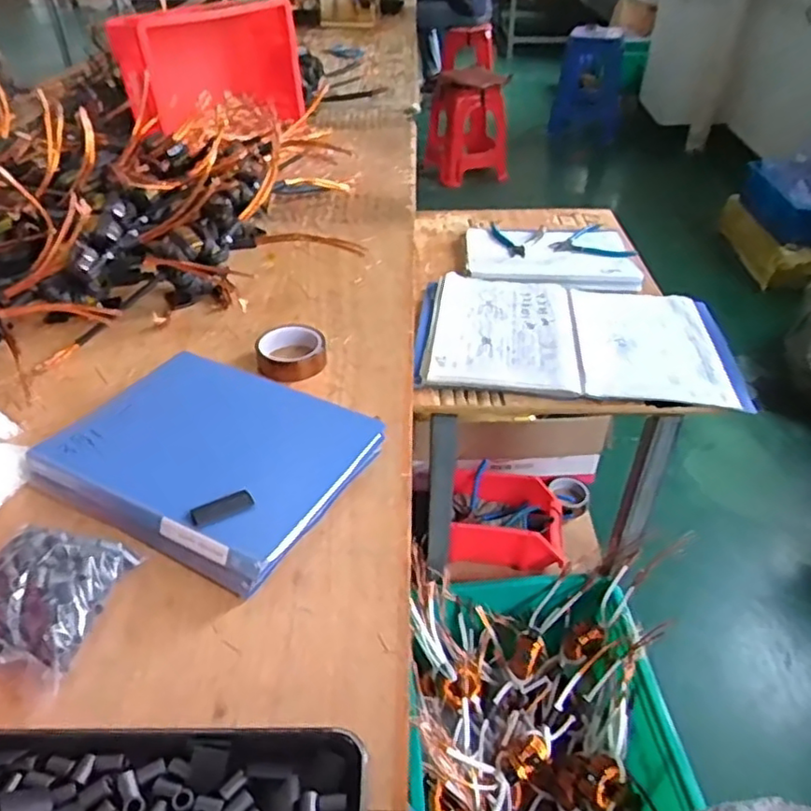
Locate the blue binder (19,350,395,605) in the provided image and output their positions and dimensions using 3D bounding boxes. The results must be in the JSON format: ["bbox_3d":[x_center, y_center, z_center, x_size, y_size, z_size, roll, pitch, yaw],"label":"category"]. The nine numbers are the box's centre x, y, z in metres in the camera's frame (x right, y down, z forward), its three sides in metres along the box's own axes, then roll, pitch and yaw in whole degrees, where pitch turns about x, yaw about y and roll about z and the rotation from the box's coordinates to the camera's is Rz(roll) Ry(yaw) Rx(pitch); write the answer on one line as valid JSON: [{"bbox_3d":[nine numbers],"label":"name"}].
[{"bbox_3d":[-0.211,0.049,0.715,0.310,0.042,0.242,18,43,21],"label":"blue binder"}]

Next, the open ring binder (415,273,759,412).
[{"bbox_3d":[0.265,-0.110,1.023,0.469,0.025,0.305,4,39,4],"label":"open ring binder"}]

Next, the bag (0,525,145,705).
[{"bbox_3d":[-0.320,0.165,0.561,0.114,0.043,0.135,7,40,8],"label":"bag"}]

